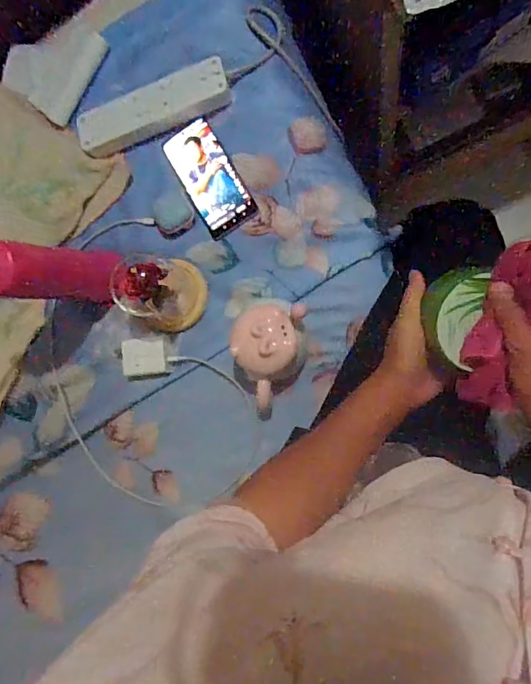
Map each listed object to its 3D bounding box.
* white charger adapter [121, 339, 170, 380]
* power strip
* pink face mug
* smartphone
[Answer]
[{"bbox_3d":[-0.164,0.024,0.651,0.067,0.032,0.052,-7,86,11],"label":"white charger adapter"},{"bbox_3d":[-0.156,-0.323,0.652,0.216,0.025,0.064,-20,87,9],"label":"power strip"},{"bbox_3d":[-0.002,0.023,0.586,0.084,0.097,0.150,20,91,12],"label":"pink face mug"},{"bbox_3d":[-0.078,-0.225,0.650,0.072,0.005,0.156,-31,86,9],"label":"smartphone"}]

